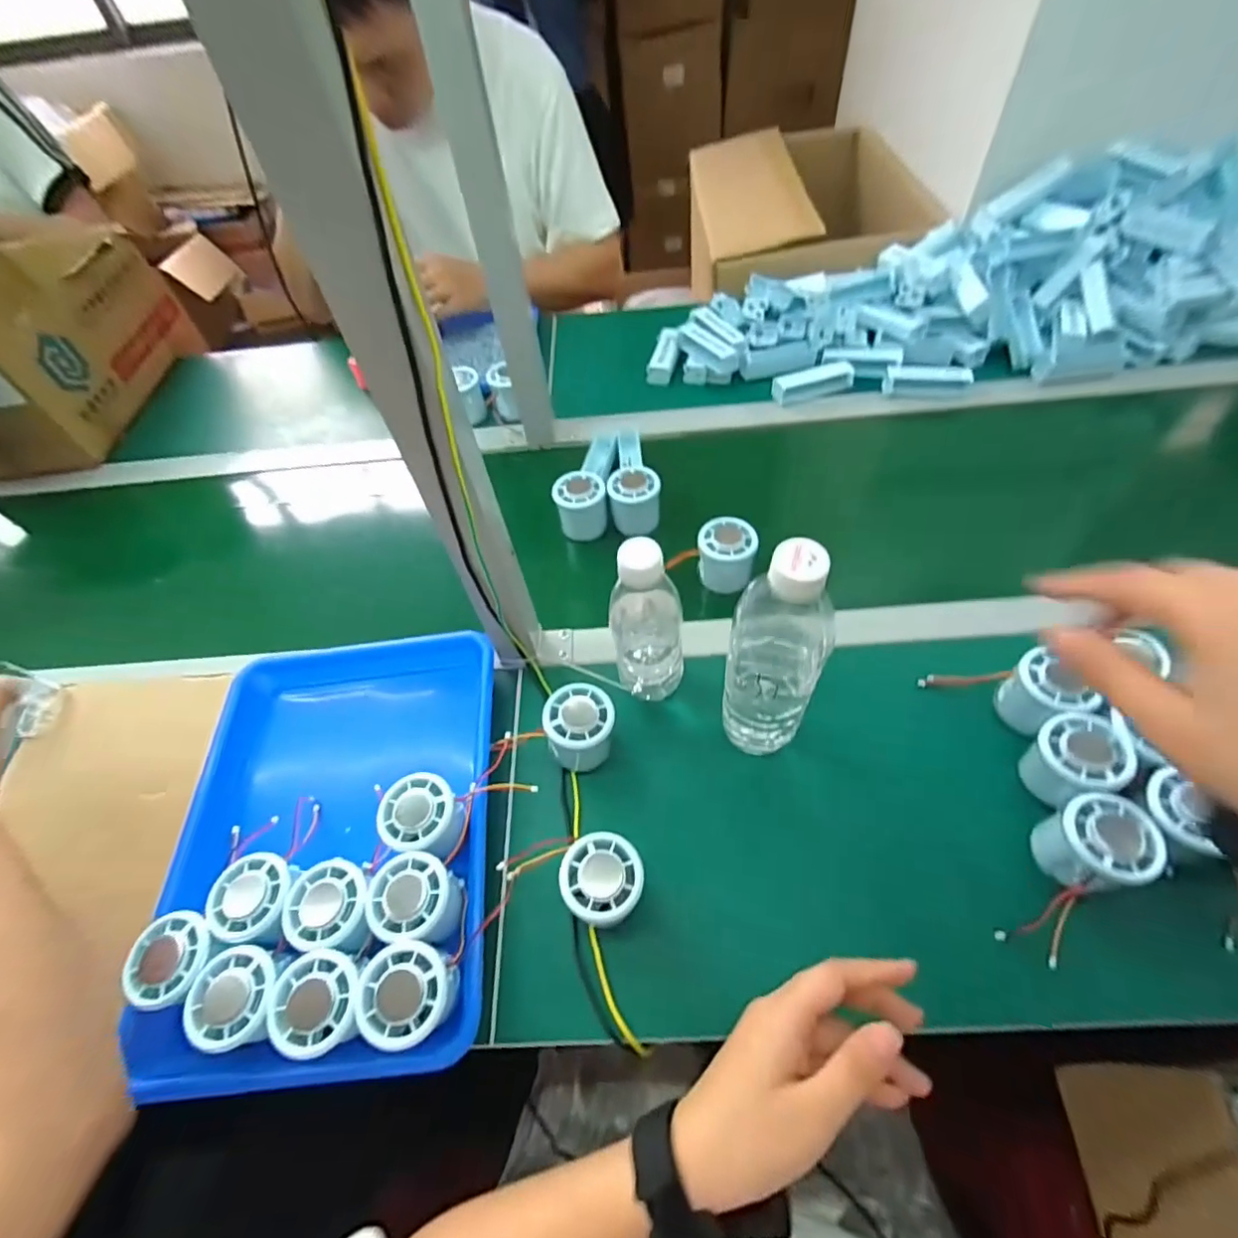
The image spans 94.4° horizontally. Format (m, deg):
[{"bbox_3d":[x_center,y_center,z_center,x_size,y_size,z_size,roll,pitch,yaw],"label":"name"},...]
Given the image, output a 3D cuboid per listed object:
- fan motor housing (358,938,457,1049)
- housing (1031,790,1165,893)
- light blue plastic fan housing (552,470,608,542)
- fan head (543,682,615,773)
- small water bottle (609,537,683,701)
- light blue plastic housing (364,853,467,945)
[{"bbox_3d":[-0.137,0.245,0.375,0.052,0.039,0.055,-2,55,3],"label":"fan motor housing"},{"bbox_3d":[0.333,0.157,0.400,0.054,0.053,0.056,-2,55,3],"label":"housing"},{"bbox_3d":[-0.042,-0.130,0.653,0.055,0.062,0.049,-5,55,1],"label":"light blue plastic fan housing"},{"bbox_3d":[-0.033,0.094,0.489,0.058,0.067,0.054,-2,55,3],"label":"fan head"},{"bbox_3d":[0.024,0.004,0.479,0.056,0.186,0.058,-5,55,1],"label":"small water bottle"},{"bbox_3d":[-0.144,0.201,0.410,0.054,0.041,0.054,2,55,6],"label":"light blue plastic housing"}]

